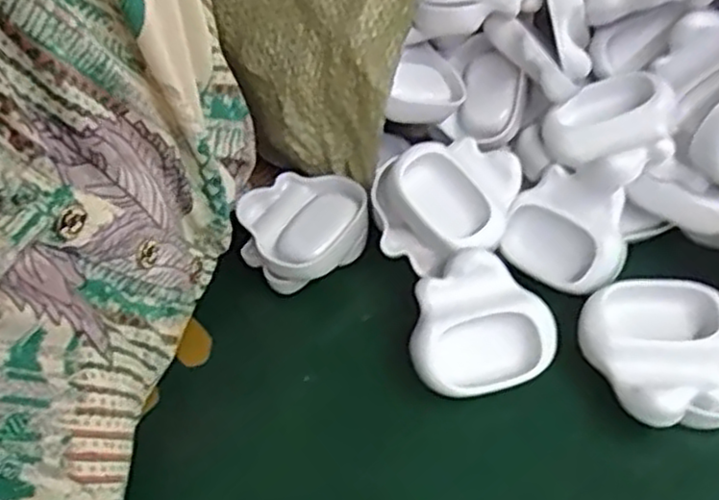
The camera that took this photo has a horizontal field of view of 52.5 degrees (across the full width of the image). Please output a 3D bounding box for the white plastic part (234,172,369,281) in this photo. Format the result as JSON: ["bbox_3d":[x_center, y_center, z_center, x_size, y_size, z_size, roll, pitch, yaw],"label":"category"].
[{"bbox_3d":[-0.028,-0.010,0.383,0.060,0.033,0.057,-3,50,4],"label":"white plastic part"}]

